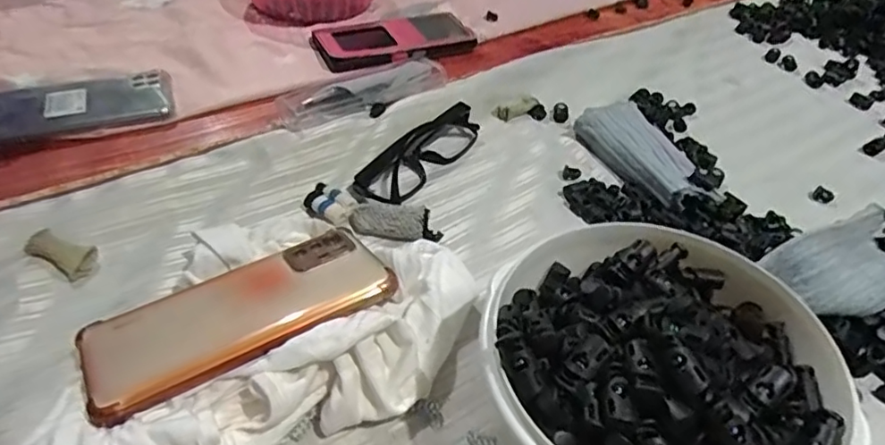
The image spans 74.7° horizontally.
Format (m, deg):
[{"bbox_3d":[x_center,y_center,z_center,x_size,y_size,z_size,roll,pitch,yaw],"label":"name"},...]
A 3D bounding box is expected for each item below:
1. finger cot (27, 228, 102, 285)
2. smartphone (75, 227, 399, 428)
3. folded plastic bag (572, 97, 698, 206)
[{"bbox_3d":[-0.243,0.020,0.372,0.045,0.011,0.020,31,45,-2],"label":"finger cot"},{"bbox_3d":[-0.110,0.047,0.317,0.157,0.010,0.076,-27,39,-27],"label":"smartphone"},{"bbox_3d":[0.163,-0.055,0.472,0.052,0.026,0.118,-13,45,-17],"label":"folded plastic bag"}]

